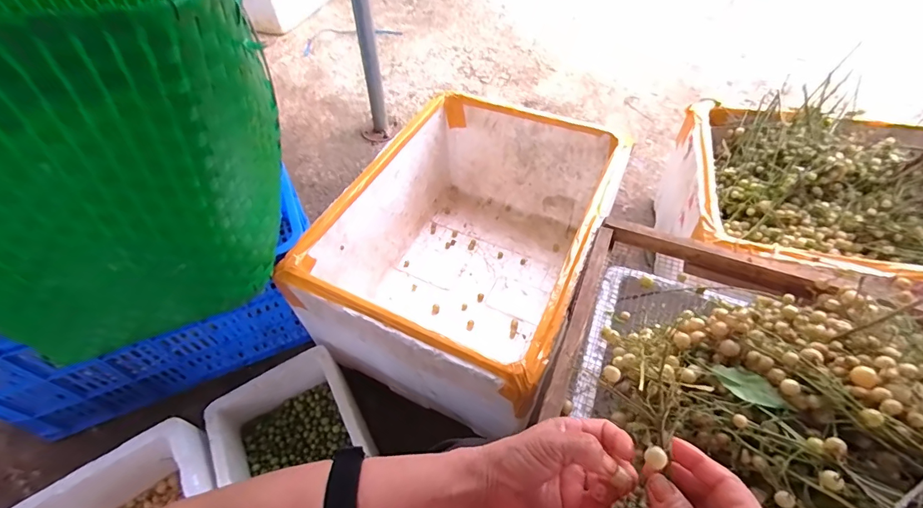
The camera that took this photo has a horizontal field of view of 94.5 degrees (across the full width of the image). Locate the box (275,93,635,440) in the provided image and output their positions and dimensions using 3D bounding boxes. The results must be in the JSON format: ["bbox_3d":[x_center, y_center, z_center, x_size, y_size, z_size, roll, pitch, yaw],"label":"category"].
[{"bbox_3d":[0.028,-0.007,0.845,0.416,0.304,0.563,21,55,19],"label":"box"}]

